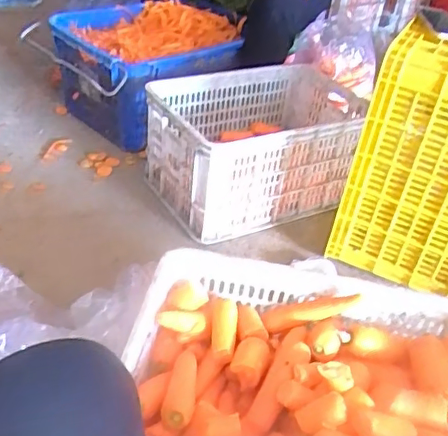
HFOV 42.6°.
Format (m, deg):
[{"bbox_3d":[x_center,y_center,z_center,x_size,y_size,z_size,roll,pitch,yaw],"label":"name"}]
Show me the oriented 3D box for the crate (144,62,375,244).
[{"bbox_3d":[0.118,-0.193,1.519,0.586,0.258,0.357,-15,41,-28],"label":"crate"}]

